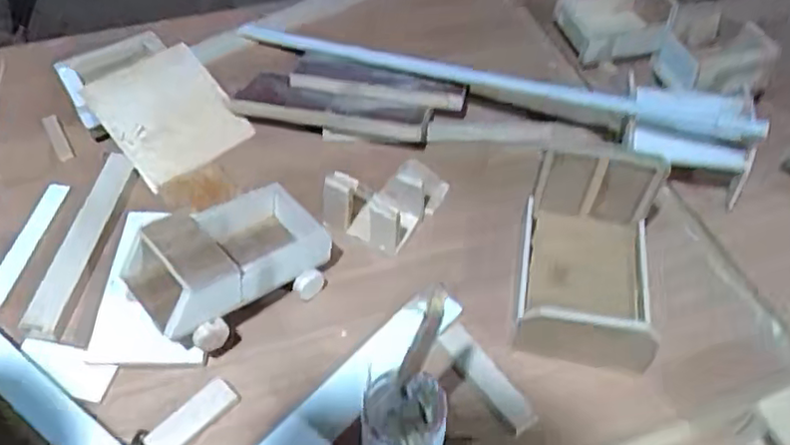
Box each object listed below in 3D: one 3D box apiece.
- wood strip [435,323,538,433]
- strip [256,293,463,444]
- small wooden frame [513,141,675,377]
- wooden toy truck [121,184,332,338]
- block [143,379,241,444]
[{"bbox_3d":[0.083,0.138,0.590,0.028,0.008,0.113,-27,56,-22],"label":"wood strip"},{"bbox_3d":[-0.051,0.158,0.571,0.045,0.013,0.289,36,58,26],"label":"strip"},{"bbox_3d":[0.185,0.030,0.620,0.120,0.110,0.178,9,50,6],"label":"small wooden frame"},{"bbox_3d":[-0.158,0.028,0.615,0.173,0.096,0.113,-33,58,-26],"label":"wooden toy truck"},{"bbox_3d":[-0.174,0.168,0.560,0.031,0.007,0.080,37,58,26],"label":"block"}]

